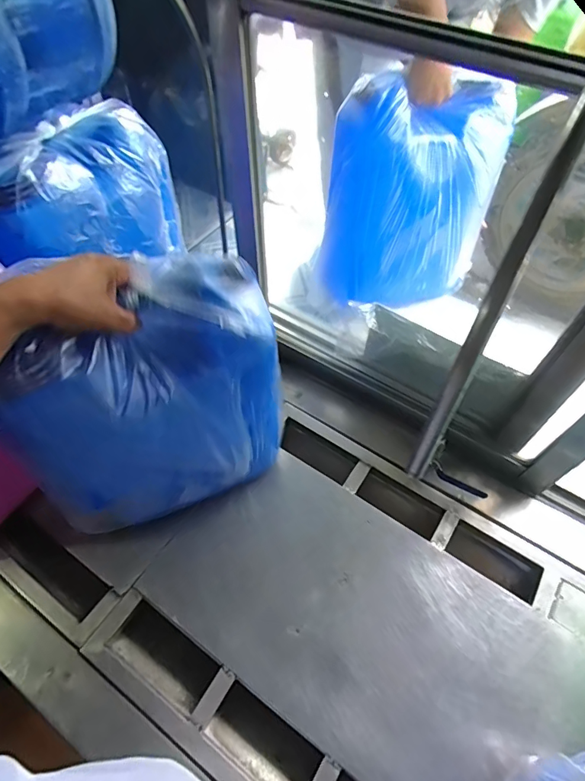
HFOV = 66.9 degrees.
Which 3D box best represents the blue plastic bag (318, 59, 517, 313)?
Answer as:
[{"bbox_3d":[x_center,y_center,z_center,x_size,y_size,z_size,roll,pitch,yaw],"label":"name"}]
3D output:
[{"bbox_3d":[0.234,-0.361,0.852,0.322,0.377,0.171,-8,56,-6],"label":"blue plastic bag"}]

